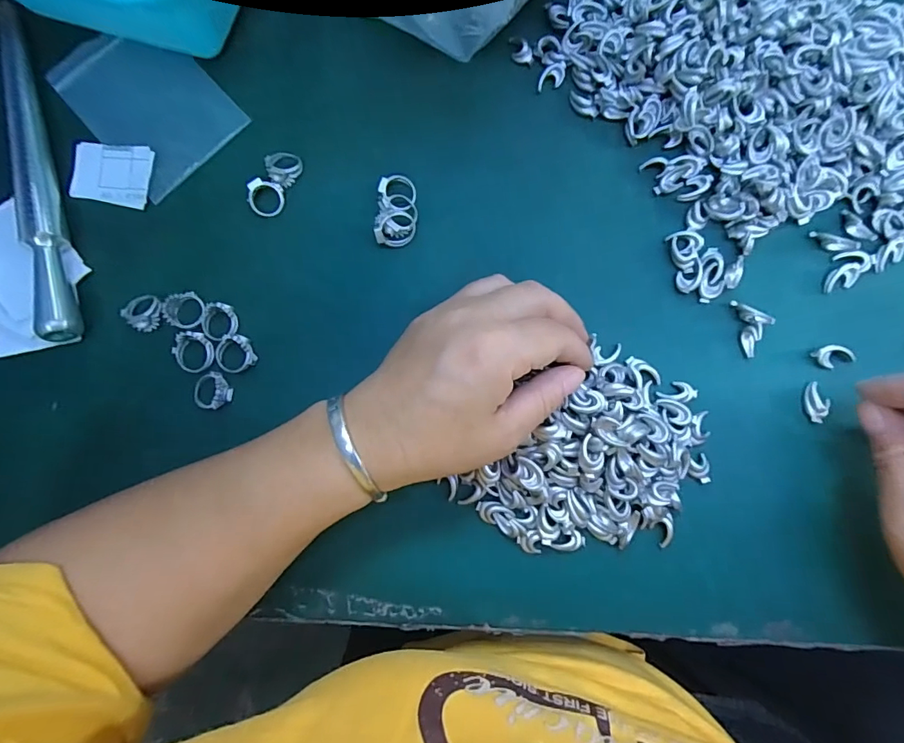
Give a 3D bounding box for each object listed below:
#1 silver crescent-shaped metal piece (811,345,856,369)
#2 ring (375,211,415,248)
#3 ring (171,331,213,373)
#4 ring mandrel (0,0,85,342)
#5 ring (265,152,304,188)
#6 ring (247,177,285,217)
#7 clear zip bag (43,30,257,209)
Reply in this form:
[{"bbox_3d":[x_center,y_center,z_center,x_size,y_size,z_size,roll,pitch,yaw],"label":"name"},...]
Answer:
[{"bbox_3d":[0.205,-0.009,0.249,0.022,0.006,0.012,-18,83,3],"label":"silver crescent-shaped metal piece"},{"bbox_3d":[-0.033,-0.083,0.271,0.021,0.012,0.017,-1,82,5],"label":"ring"},{"bbox_3d":[-0.153,-0.011,0.273,0.024,0.005,0.023,-1,82,5],"label":"ring"},{"bbox_3d":[-0.259,-0.128,0.288,0.018,0.021,0.227,-16,81,2],"label":"ring mandrel"},{"bbox_3d":[-0.104,-0.125,0.285,0.021,0.007,0.021,-1,82,5],"label":"ring"},{"bbox_3d":[-0.113,-0.105,0.281,0.019,0.013,0.019,0,84,5],"label":"ring"},{"bbox_3d":[-0.194,-0.174,0.296,0.078,0.006,0.114,-42,81,-2],"label":"clear zip bag"}]

